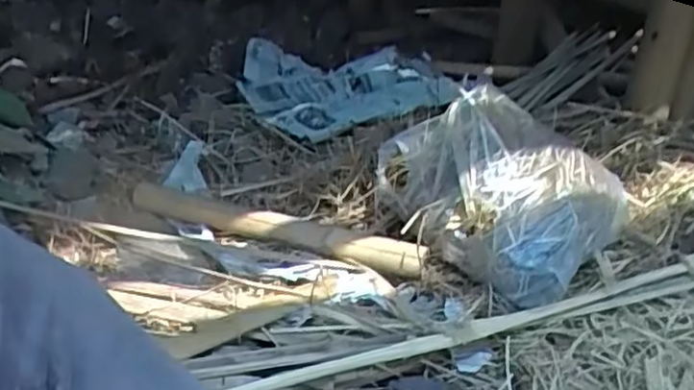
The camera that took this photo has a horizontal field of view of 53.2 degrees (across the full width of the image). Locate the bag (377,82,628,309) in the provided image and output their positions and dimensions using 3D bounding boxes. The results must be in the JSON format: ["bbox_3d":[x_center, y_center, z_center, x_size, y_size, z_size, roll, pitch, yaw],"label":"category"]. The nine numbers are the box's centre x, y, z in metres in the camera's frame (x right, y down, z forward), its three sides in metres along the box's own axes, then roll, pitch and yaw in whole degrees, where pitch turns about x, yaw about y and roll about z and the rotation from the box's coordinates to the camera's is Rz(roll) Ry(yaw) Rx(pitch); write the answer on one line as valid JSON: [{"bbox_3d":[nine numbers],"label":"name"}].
[{"bbox_3d":[0.218,-0.023,0.959,0.232,0.192,0.295,-20,39,-39],"label":"bag"}]

